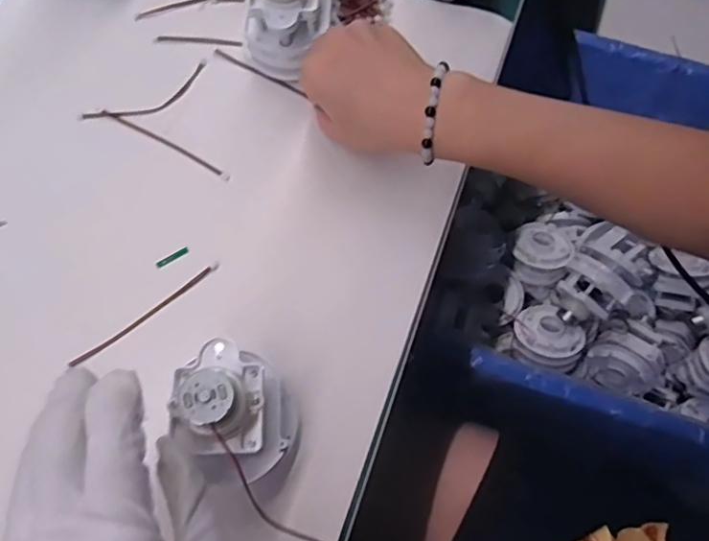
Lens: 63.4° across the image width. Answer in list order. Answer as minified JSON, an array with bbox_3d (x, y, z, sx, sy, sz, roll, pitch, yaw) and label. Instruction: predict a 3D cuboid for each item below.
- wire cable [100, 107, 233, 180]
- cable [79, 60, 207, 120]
[{"bbox_3d":[-0.132,-0.089,0.395,0.109,0.004,0.006,29,72,10],"label":"wire cable"},{"bbox_3d":[-0.145,-0.122,0.408,0.095,0.004,0.023,-29,72,-10],"label":"cable"}]

